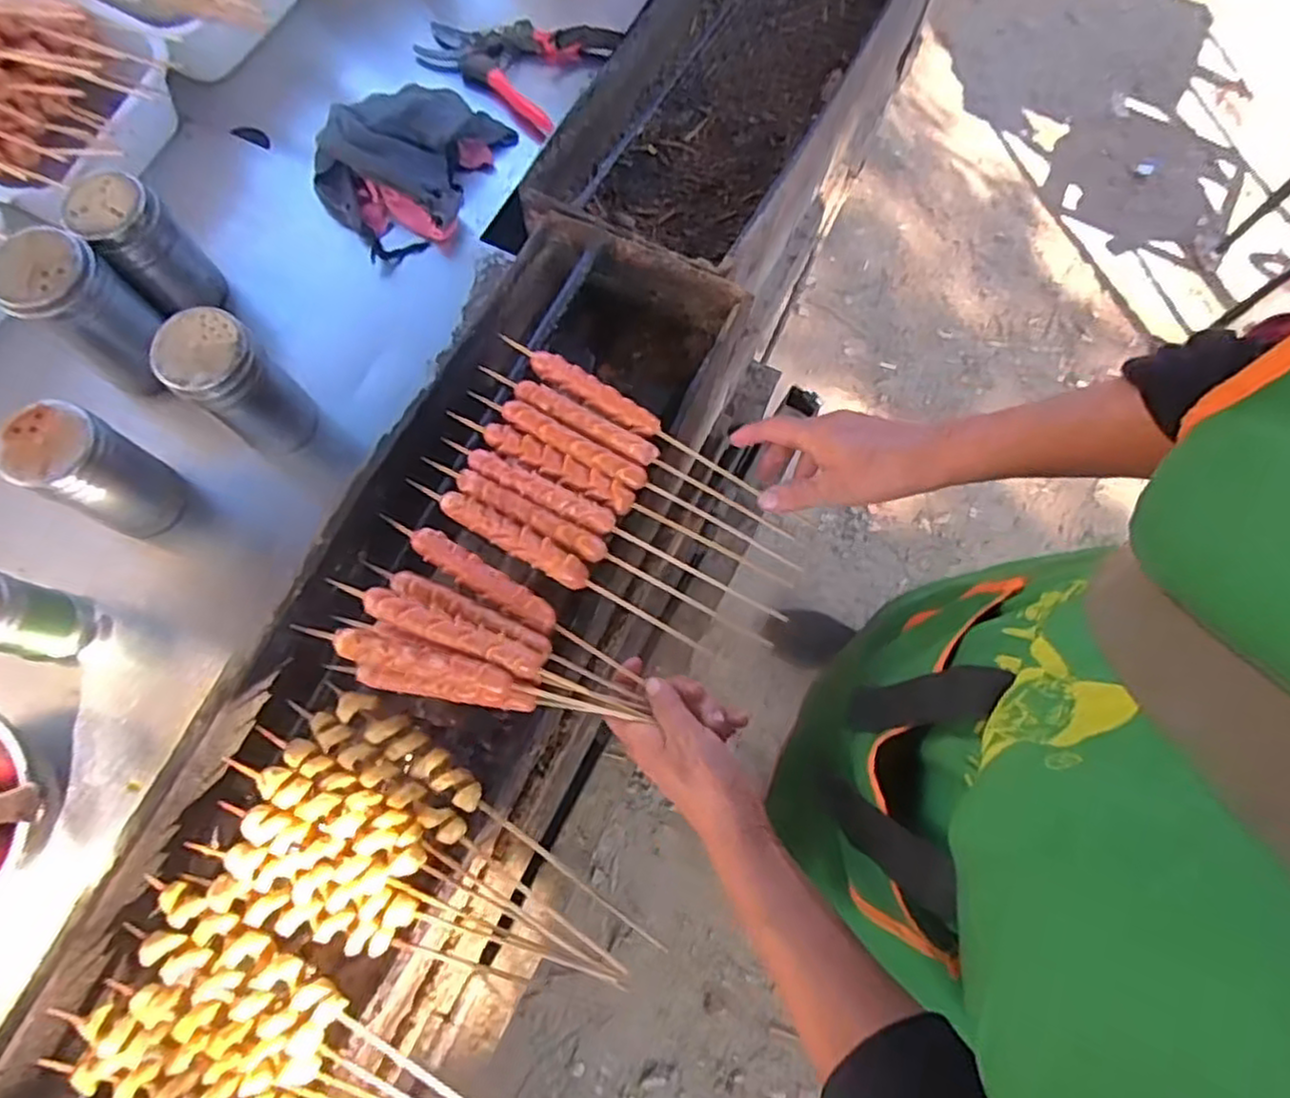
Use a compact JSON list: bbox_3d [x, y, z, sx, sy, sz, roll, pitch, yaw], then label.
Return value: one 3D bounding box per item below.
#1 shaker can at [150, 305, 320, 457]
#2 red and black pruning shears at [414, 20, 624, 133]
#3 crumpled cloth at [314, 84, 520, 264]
[{"bbox_3d":[-0.304,-0.122,0.548,0.059,0.117,0.066,32,77,7],"label":"shaker can"},{"bbox_3d":[-0.125,-0.499,0.721,0.161,0.028,0.126,35,77,7],"label":"red and black pruning shears"},{"bbox_3d":[-0.199,-0.346,0.648,0.182,0.055,0.135,-34,79,-9],"label":"crumpled cloth"}]

